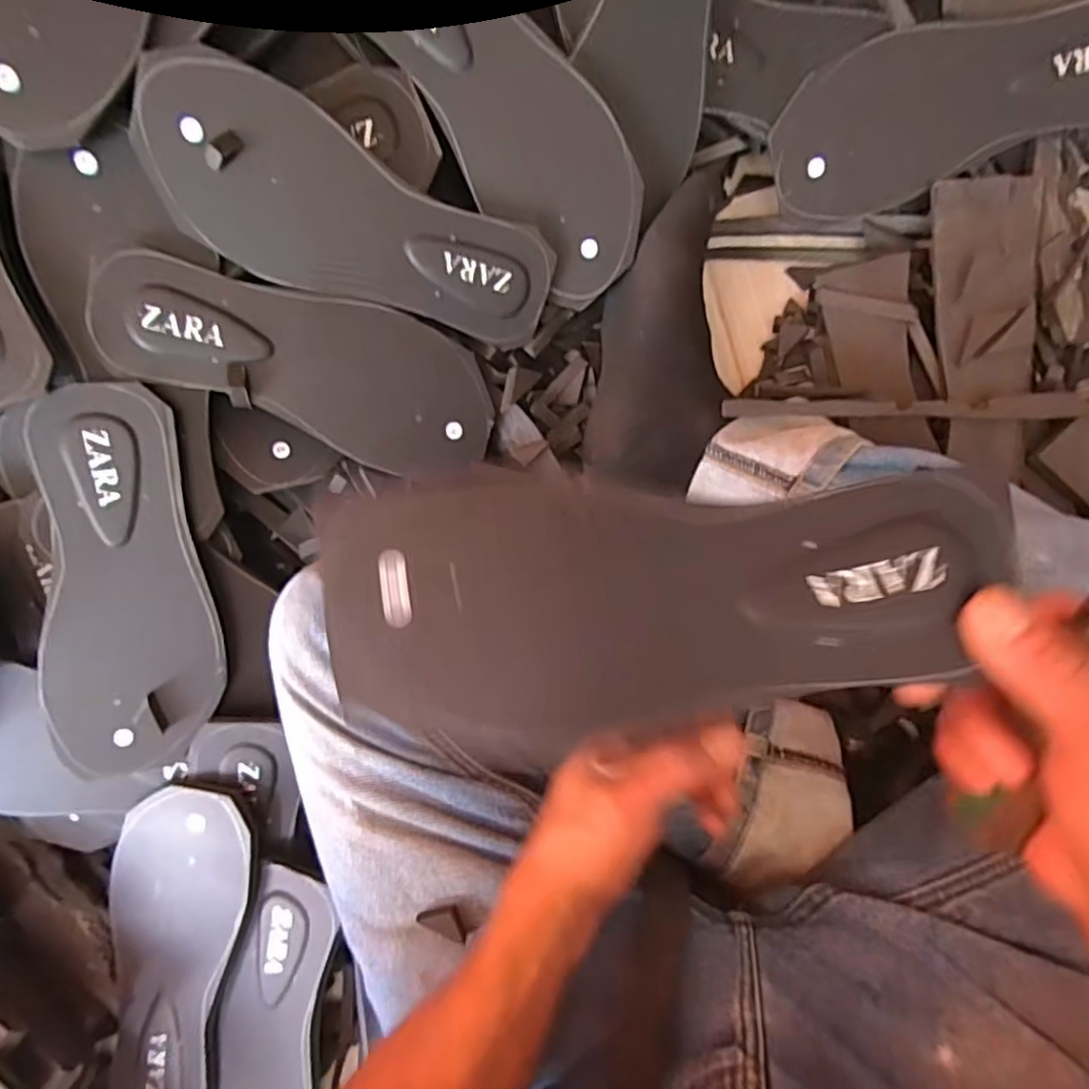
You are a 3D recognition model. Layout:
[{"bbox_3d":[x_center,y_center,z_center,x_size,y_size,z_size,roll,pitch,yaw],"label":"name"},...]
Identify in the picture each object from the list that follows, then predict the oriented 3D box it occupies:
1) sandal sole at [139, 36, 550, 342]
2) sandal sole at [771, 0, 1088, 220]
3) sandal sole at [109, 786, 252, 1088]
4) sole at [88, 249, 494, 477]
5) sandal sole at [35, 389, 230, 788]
[{"bbox_3d":[-0.116,-0.196,0.405,0.245,0.012,0.098,22,111,-21],"label":"sandal sole"},{"bbox_3d":[0.281,-0.300,0.434,0.245,0.008,0.097,-17,114,12],"label":"sandal sole"},{"bbox_3d":[-0.262,0.303,0.451,0.094,0.013,0.283,11,96,4],"label":"sandal sole"},{"bbox_3d":[-0.145,-0.114,0.407,0.233,0.009,0.093,19,99,-21],"label":"sole"},{"bbox_3d":[-0.265,0.028,0.413,0.098,0.011,0.242,-2,102,-19],"label":"sandal sole"}]

